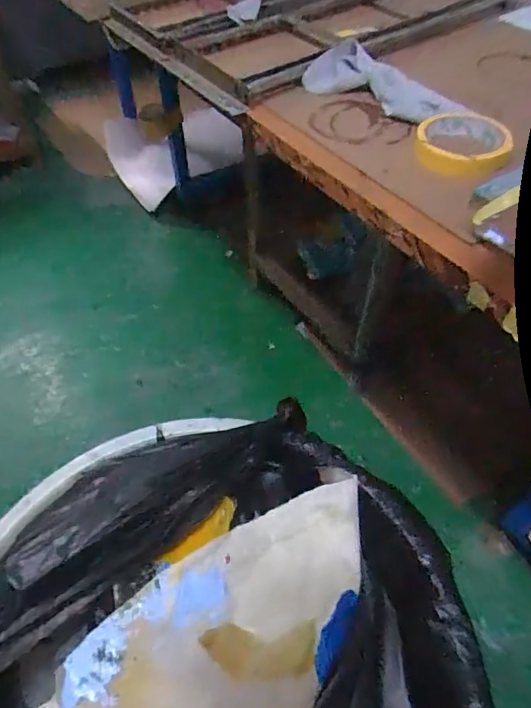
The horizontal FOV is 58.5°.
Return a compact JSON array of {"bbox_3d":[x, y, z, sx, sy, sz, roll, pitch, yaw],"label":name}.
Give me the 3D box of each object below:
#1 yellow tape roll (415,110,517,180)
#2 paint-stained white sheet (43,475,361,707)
[{"bbox_3d":[0.210,-0.225,0.510,0.095,0.029,0.095,10,52,10],"label":"yellow tape roll"},{"bbox_3d":[-0.070,0.267,0.365,0.419,0.026,0.155,-30,71,-28],"label":"paint-stained white sheet"}]

